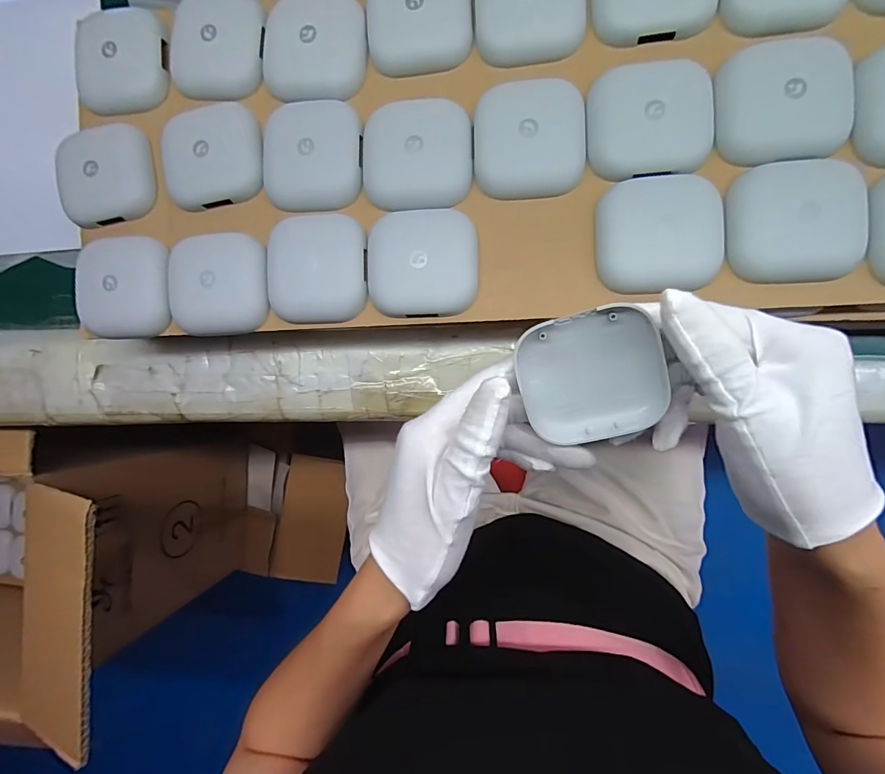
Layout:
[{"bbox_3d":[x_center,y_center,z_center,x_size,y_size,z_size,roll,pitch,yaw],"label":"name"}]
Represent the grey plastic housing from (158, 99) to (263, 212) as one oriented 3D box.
[{"bbox_3d":[-0.149,-0.150,0.271,0.063,0.012,0.062,-10,90,8],"label":"grey plastic housing"}]

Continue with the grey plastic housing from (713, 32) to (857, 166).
[{"bbox_3d":[0.185,-0.155,0.227,0.067,0.010,0.061,-4,91,8],"label":"grey plastic housing"}]

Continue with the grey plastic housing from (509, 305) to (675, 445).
[{"bbox_3d":[0.074,-0.005,0.215,0.066,0.015,0.066,-14,103,14],"label":"grey plastic housing"}]

